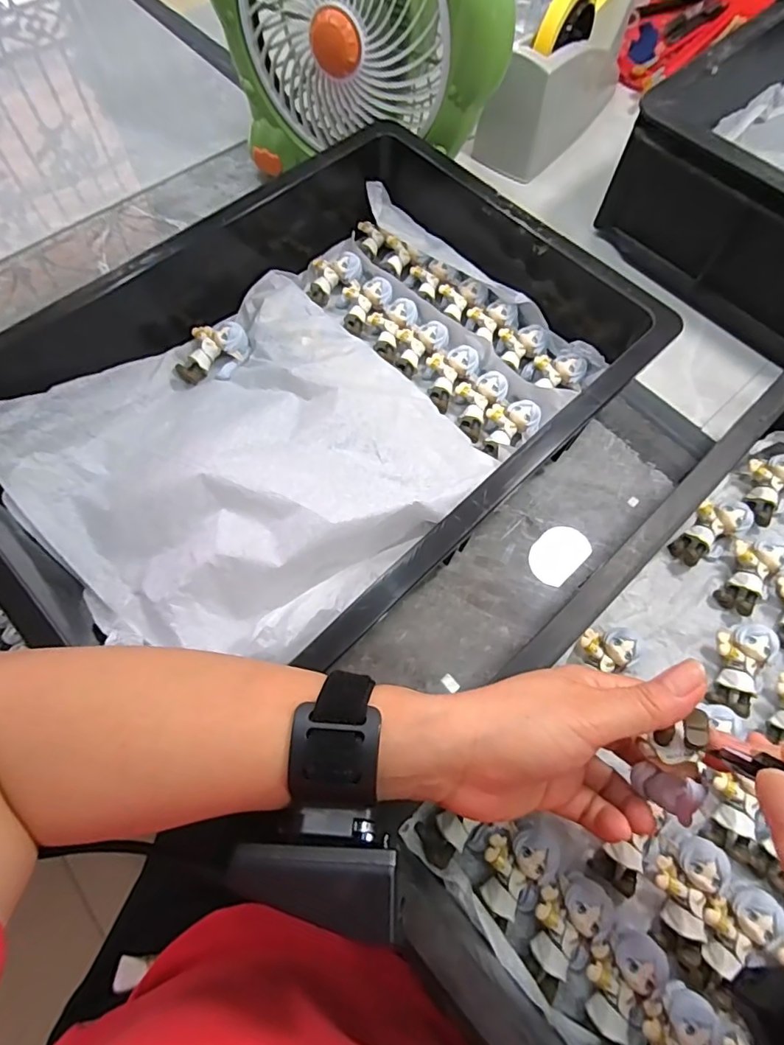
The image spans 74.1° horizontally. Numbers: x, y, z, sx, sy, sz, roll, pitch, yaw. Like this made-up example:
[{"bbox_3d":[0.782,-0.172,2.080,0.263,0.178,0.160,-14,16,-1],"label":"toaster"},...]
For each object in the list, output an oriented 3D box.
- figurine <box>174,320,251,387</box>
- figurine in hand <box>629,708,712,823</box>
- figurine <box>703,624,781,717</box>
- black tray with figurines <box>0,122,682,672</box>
[{"bbox_3d":[-0.153,-0.144,0.440,0.041,0.025,0.060,35,71,12],"label":"figurine"},{"bbox_3d":[0.132,0.110,0.240,0.025,0.055,0.029,-8,29,-5],"label":"figurine in hand"},{"bbox_3d":[0.239,0.099,0.357,0.035,0.018,0.061,23,84,8],"label":"figurine"},{"bbox_3d":[-0.049,-0.121,0.398,0.469,0.084,0.347,-42,75,-16],"label":"black tray with figurines"}]

